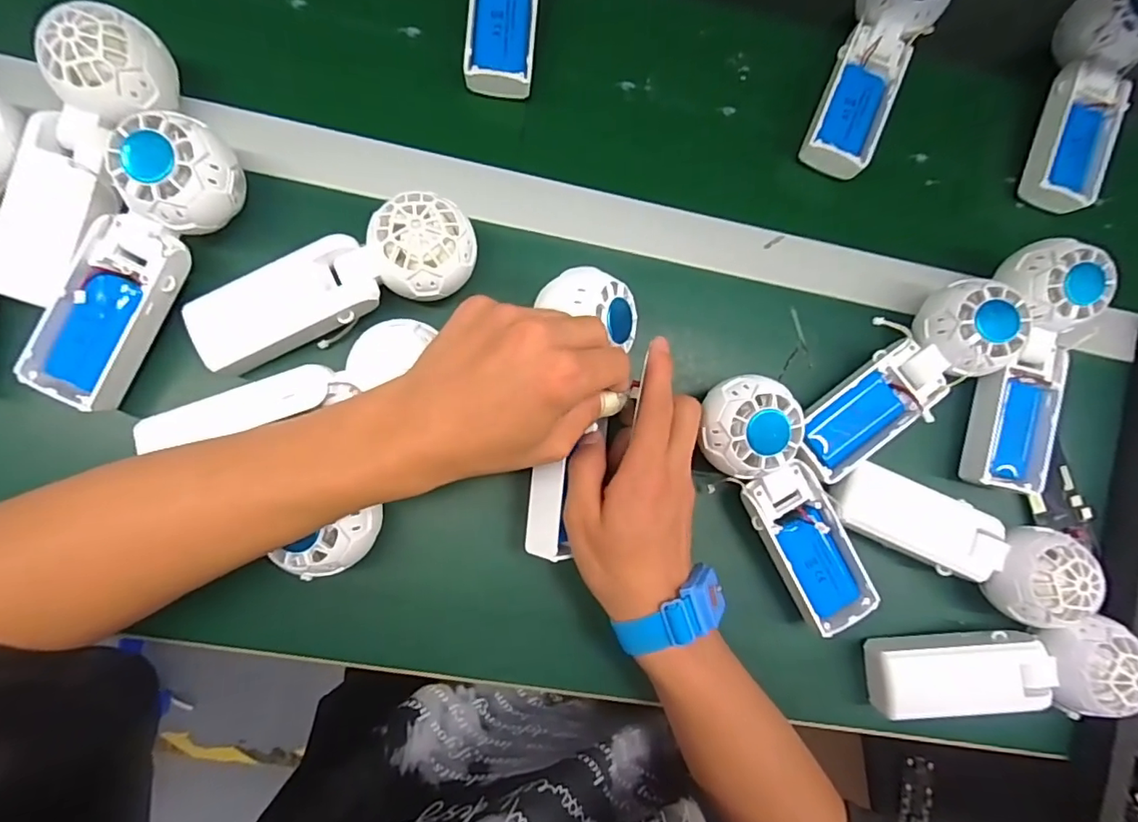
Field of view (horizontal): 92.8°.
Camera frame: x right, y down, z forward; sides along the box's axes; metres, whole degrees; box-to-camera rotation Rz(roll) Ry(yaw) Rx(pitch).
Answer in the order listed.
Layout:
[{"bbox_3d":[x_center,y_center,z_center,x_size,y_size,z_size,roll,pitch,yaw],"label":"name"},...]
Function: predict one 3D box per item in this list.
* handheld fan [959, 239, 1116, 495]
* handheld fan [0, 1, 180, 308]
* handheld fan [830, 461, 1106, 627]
[{"bbox_3d":[0.323,-0.029,0.380,0.060,0.038,0.171,9,99,-6],"label":"handheld fan"},{"bbox_3d":[-0.290,-0.147,0.323,0.062,0.048,0.176,29,97,-3],"label":"handheld fan"},{"bbox_3d":[0.259,0.083,0.356,0.164,0.046,0.060,26,81,-3],"label":"handheld fan"}]

